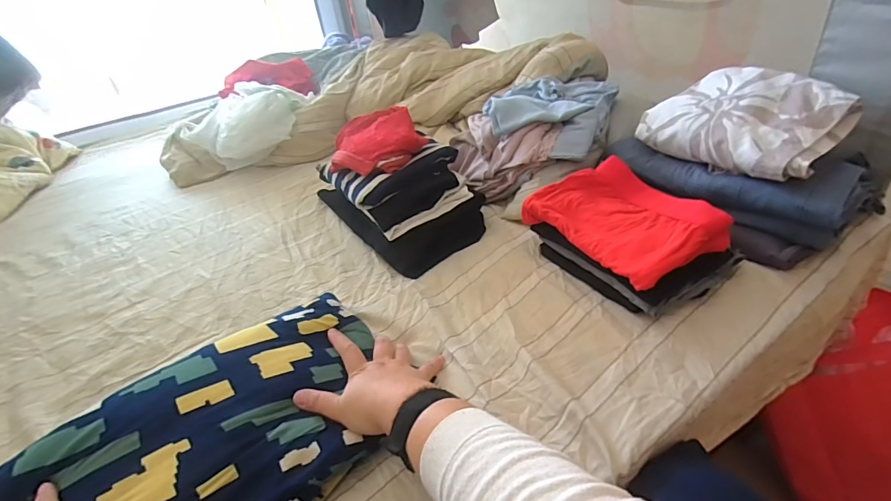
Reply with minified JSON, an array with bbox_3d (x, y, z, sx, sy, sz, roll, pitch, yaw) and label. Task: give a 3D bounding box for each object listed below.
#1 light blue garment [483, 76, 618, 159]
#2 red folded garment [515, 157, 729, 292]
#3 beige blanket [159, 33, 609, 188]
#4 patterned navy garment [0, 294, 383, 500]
[{"bbox_3d":[0.175,-0.245,0.762,0.204,0.068,0.206,13,40,30],"label":"light blue garment"},{"bbox_3d":[0.226,-0.047,0.571,0.150,0.050,0.216,-22,36,-18],"label":"red folded garment"},{"bbox_3d":[-0.195,-0.399,1.135,1.085,0.237,0.442,-3,38,10],"label":"beige blanket"},{"bbox_3d":[-0.236,0.201,0.430,0.391,0.081,0.218,-30,43,-30],"label":"patterned navy garment"}]

